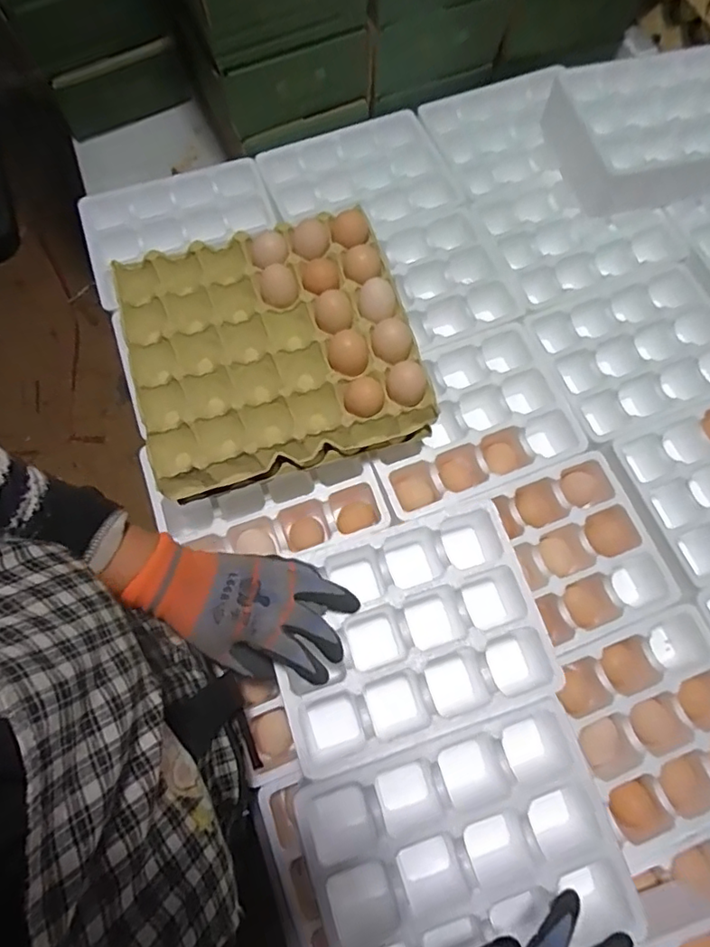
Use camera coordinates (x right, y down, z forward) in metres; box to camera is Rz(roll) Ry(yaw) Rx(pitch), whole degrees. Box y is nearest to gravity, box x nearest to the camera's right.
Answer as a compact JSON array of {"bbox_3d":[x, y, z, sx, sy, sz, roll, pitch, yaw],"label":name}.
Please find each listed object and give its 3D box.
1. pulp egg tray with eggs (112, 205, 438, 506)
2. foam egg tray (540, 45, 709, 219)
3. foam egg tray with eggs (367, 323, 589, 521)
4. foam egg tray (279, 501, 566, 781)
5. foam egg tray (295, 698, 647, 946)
[{"bbox_3d":[-0.092,-0.138,0.595,0.293,0.063,0.273,-16,73,-6],"label":"pulp egg tray with eggs"},{"bbox_3d":[0.404,-0.459,0.738,0.284,0.078,0.190,-16,73,-6],"label":"foam egg tray"},{"bbox_3d":[0.126,-0.061,0.662,0.242,0.059,0.180,-20,73,-8],"label":"foam egg tray with eggs"},{"bbox_3d":[0.047,0.150,0.523,0.236,0.066,0.177,-17,73,-7],"label":"foam egg tray"},{"bbox_3d":[0.089,0.324,0.465,0.240,0.073,0.190,-17,73,-7],"label":"foam egg tray"}]

